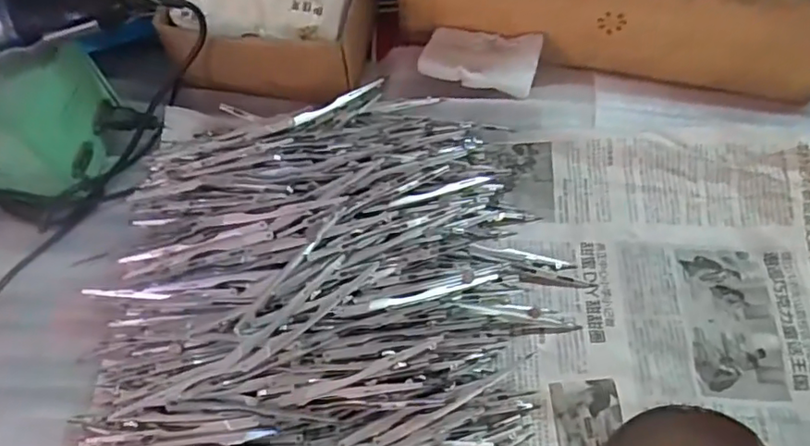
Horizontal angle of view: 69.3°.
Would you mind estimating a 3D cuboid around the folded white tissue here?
[{"bbox_3d":[0.062,-0.135,0.474,0.089,0.011,0.062,13,57,9],"label":"folded white tissue"}]

